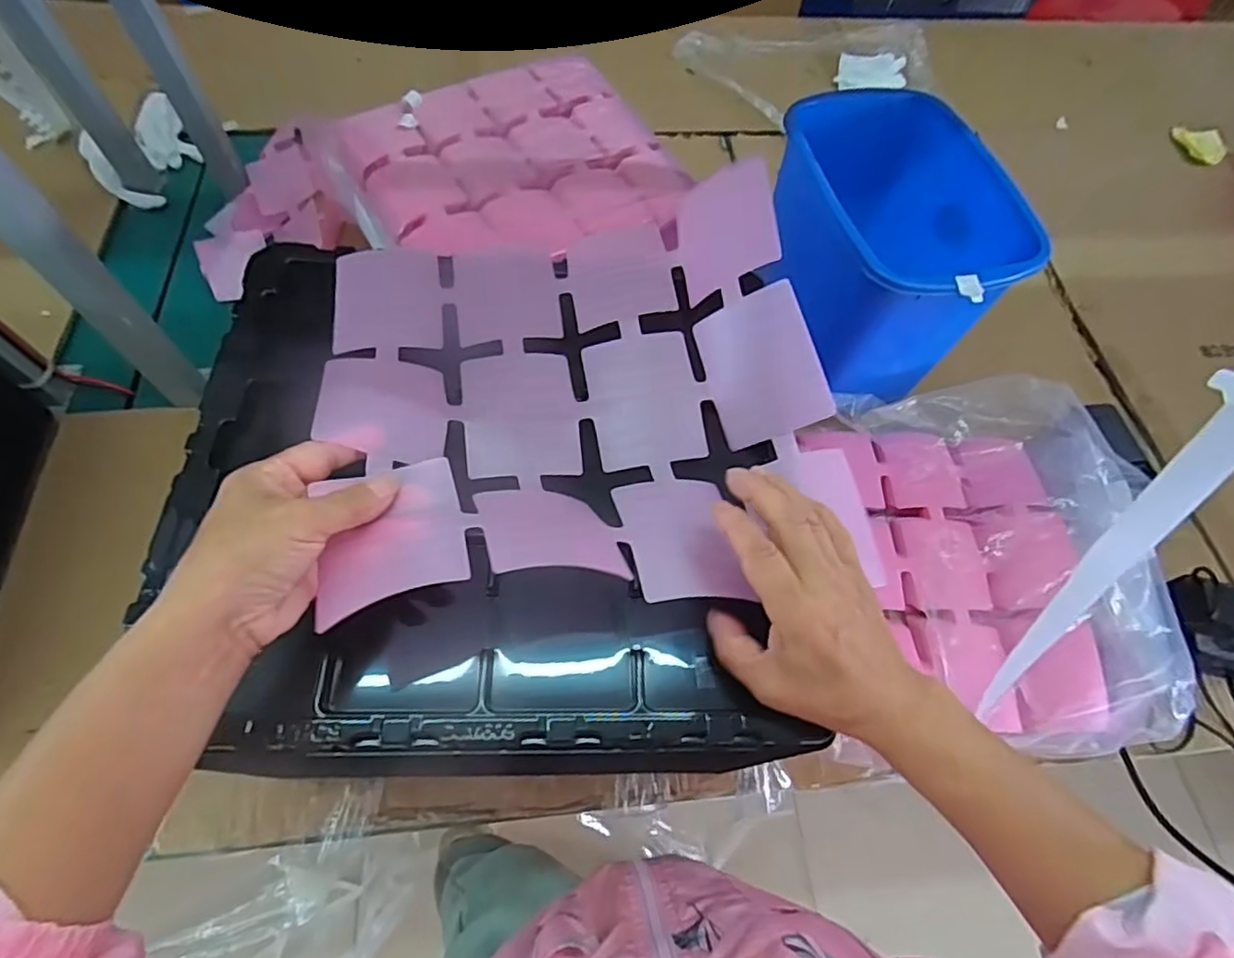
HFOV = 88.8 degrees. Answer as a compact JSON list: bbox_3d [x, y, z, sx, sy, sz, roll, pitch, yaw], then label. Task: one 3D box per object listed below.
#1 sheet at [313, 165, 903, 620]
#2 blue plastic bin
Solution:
[{"bbox_3d":[-0.019,-0.060,0.385,0.300,0.074,0.274,-7,63,-8],"label":"sheet"},{"bbox_3d":[0.266,-0.223,0.634,0.171,0.180,0.233,-19,65,-13],"label":"blue plastic bin"}]

